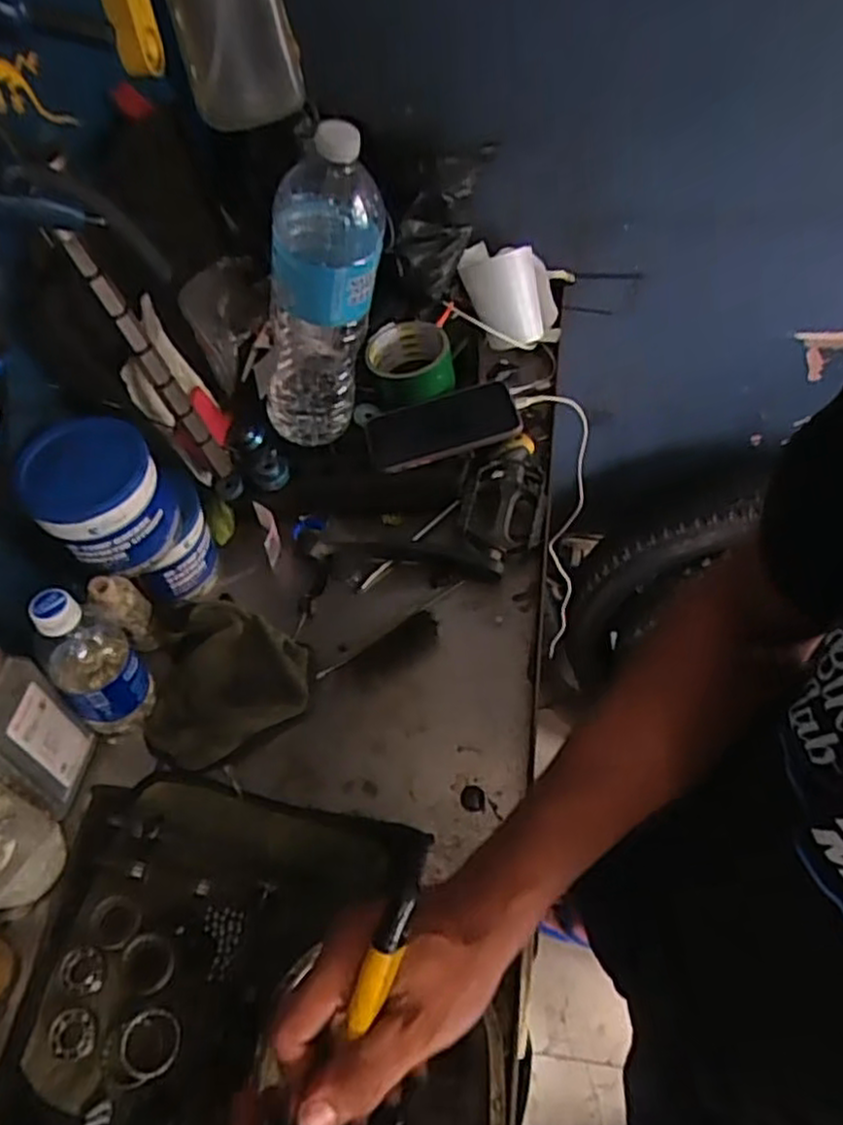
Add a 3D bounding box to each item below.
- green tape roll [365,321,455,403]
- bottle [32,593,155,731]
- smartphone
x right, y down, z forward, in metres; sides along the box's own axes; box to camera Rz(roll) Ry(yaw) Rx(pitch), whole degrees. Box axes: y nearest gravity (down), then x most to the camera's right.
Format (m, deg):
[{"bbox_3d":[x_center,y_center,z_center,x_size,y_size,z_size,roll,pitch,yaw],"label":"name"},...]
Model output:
[{"bbox_3d":[-0.011,-0.208,0.764,0.089,0.041,0.086,-5,54,1],"label":"green tape roll"},{"bbox_3d":[-0.266,0.076,0.583,0.059,0.151,0.061,-40,60,-22],"label":"bottle"},{"bbox_3d":[0.020,-0.139,0.732,0.148,0.014,0.077,-15,55,4],"label":"smartphone"}]

